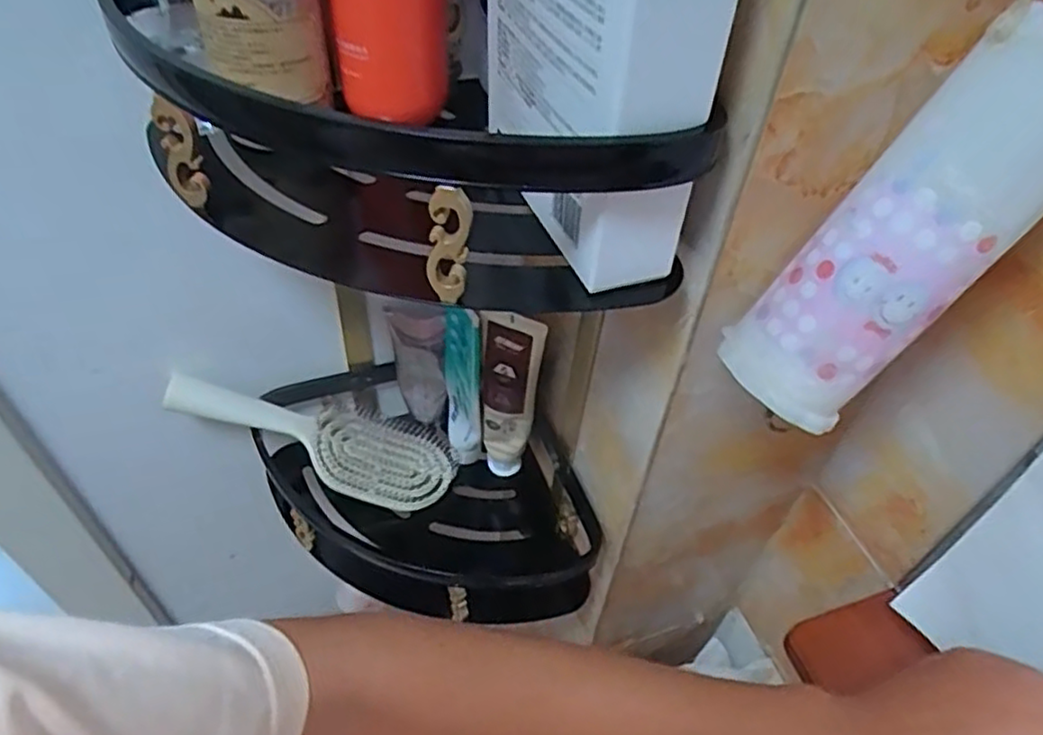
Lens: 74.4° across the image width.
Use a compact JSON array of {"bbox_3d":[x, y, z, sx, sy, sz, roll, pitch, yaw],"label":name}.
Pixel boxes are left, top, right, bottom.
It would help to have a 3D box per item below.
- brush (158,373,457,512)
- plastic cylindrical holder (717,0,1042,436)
[{"bbox_3d":[-0.154,0.050,0.534,0.217,0.029,0.079,23,41,-26],"label":"brush"},{"bbox_3d":[0.149,-0.051,0.266,0.046,0.165,0.054,9,38,-39],"label":"plastic cylindrical holder"}]

